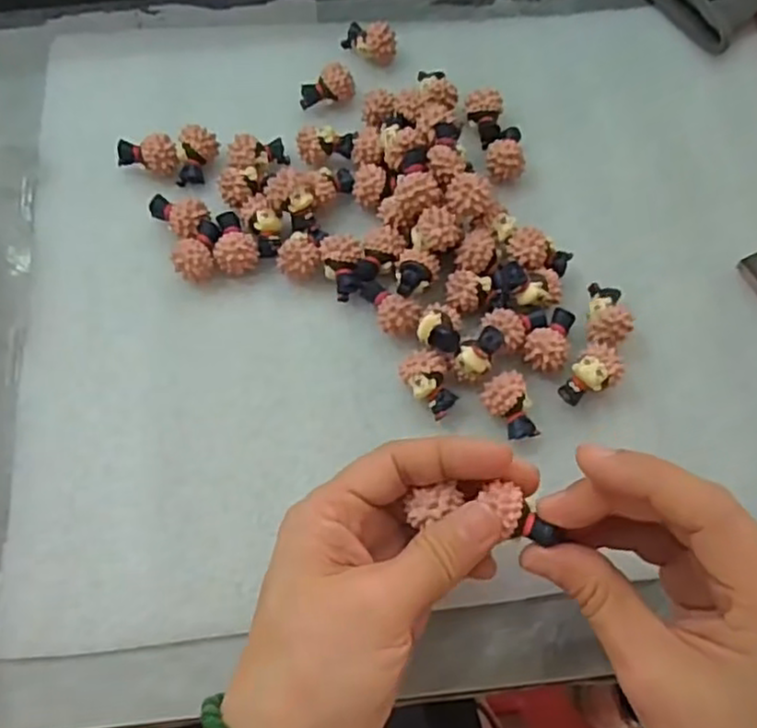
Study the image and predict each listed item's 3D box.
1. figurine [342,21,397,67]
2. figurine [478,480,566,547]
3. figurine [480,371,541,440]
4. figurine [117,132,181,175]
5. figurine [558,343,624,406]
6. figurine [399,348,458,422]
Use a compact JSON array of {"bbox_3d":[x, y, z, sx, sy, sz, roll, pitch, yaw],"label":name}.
[{"bbox_3d":[-0.006,-0.180,0.403,0.031,0.021,0.018,14,69,8],"label":"figurine"},{"bbox_3d":[0.048,0.052,0.241,0.031,0.011,0.015,39,74,8],"label":"figurine"},{"bbox_3d":[0.057,0.019,0.314,0.019,0.019,0.030,-26,69,-8],"label":"figurine"},{"bbox_3d":[-0.118,-0.109,0.374,0.031,0.017,0.017,11,69,7],"label":"figurine"},{"bbox_3d":[0.095,0.006,0.318,0.018,0.017,0.030,36,74,16],"label":"figurine"},{"bbox_3d":[0.022,0.010,0.319,0.021,0.020,0.028,-15,68,-4],"label":"figurine"}]

